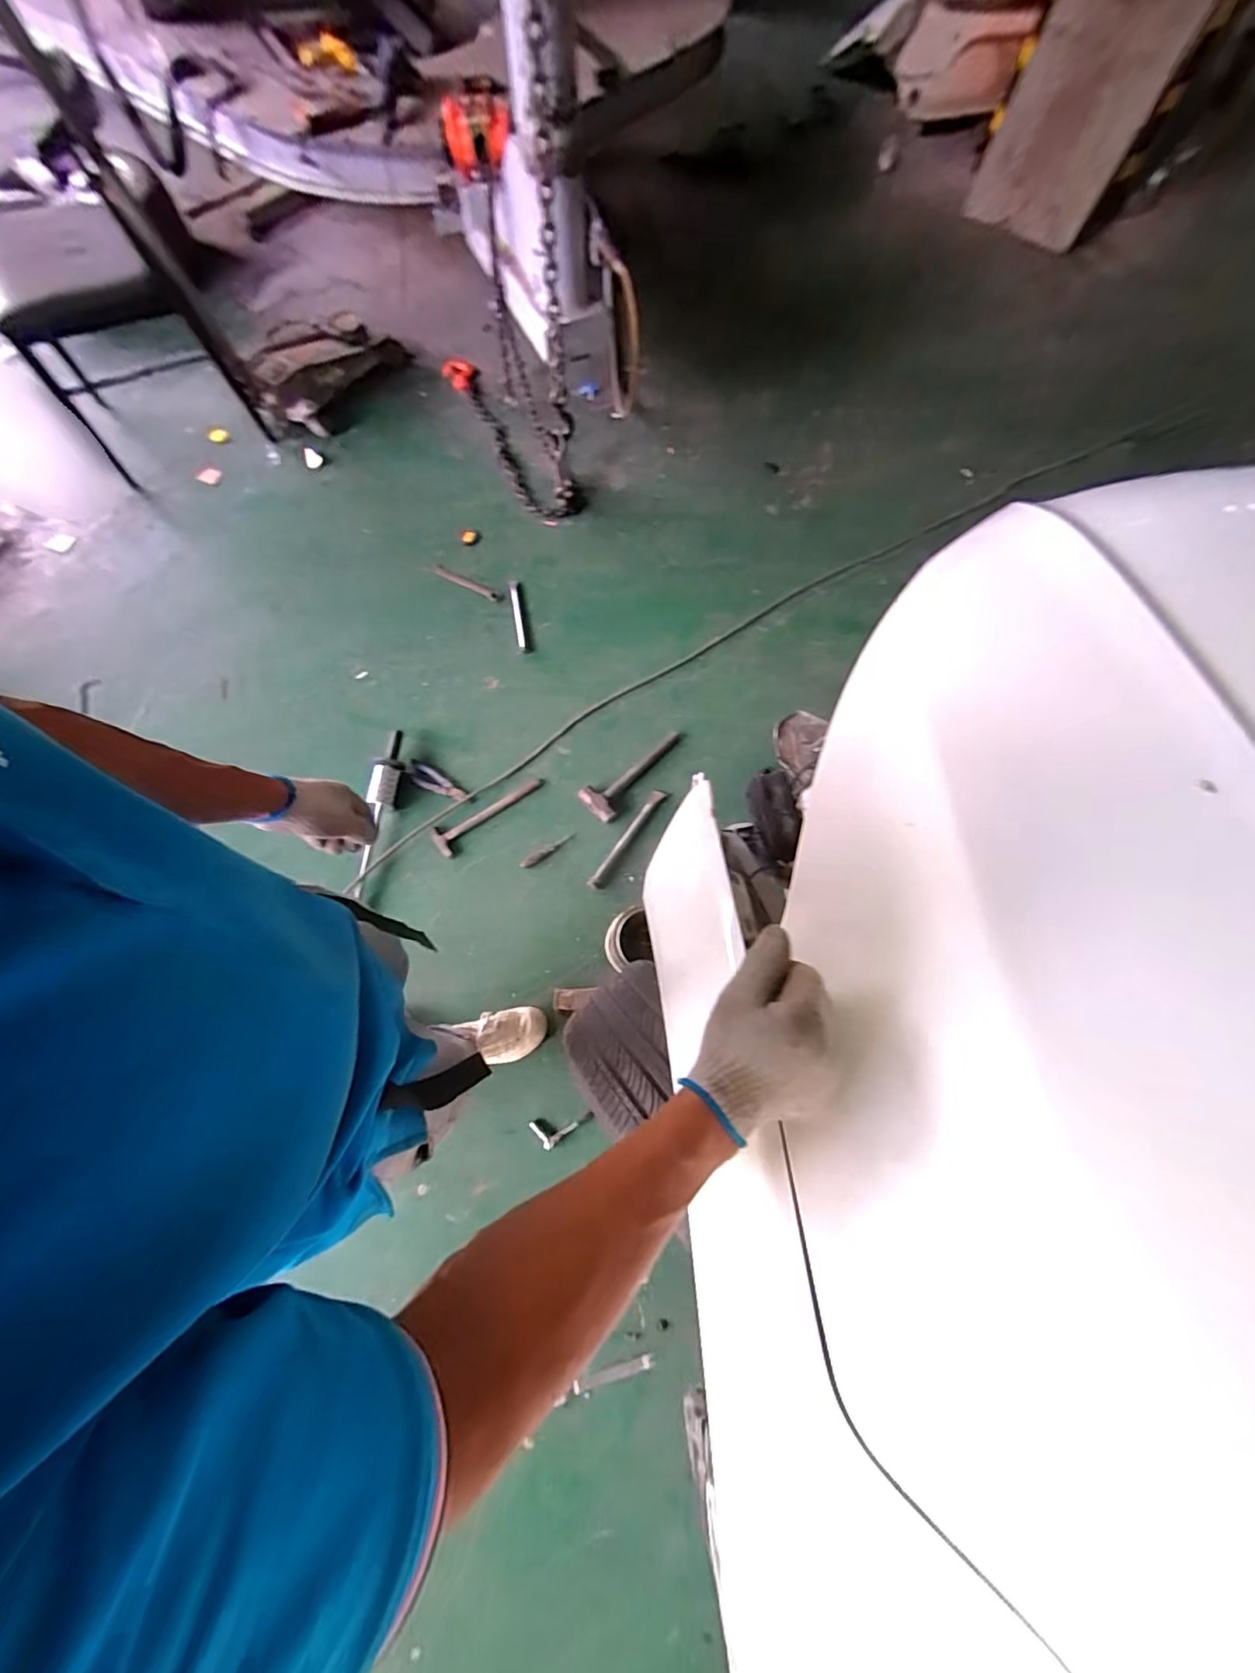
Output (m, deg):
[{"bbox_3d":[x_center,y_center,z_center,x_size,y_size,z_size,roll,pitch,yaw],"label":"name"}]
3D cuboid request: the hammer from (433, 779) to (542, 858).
[{"bbox_3d":[-0.361,-0.056,1.499,0.309,0.024,0.078,-31,76,-10],"label":"hammer"}]

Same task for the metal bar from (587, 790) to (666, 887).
[{"bbox_3d":[-0.004,0.002,1.499,0.028,0.016,0.319,35,75,9],"label":"metal bar"}]

